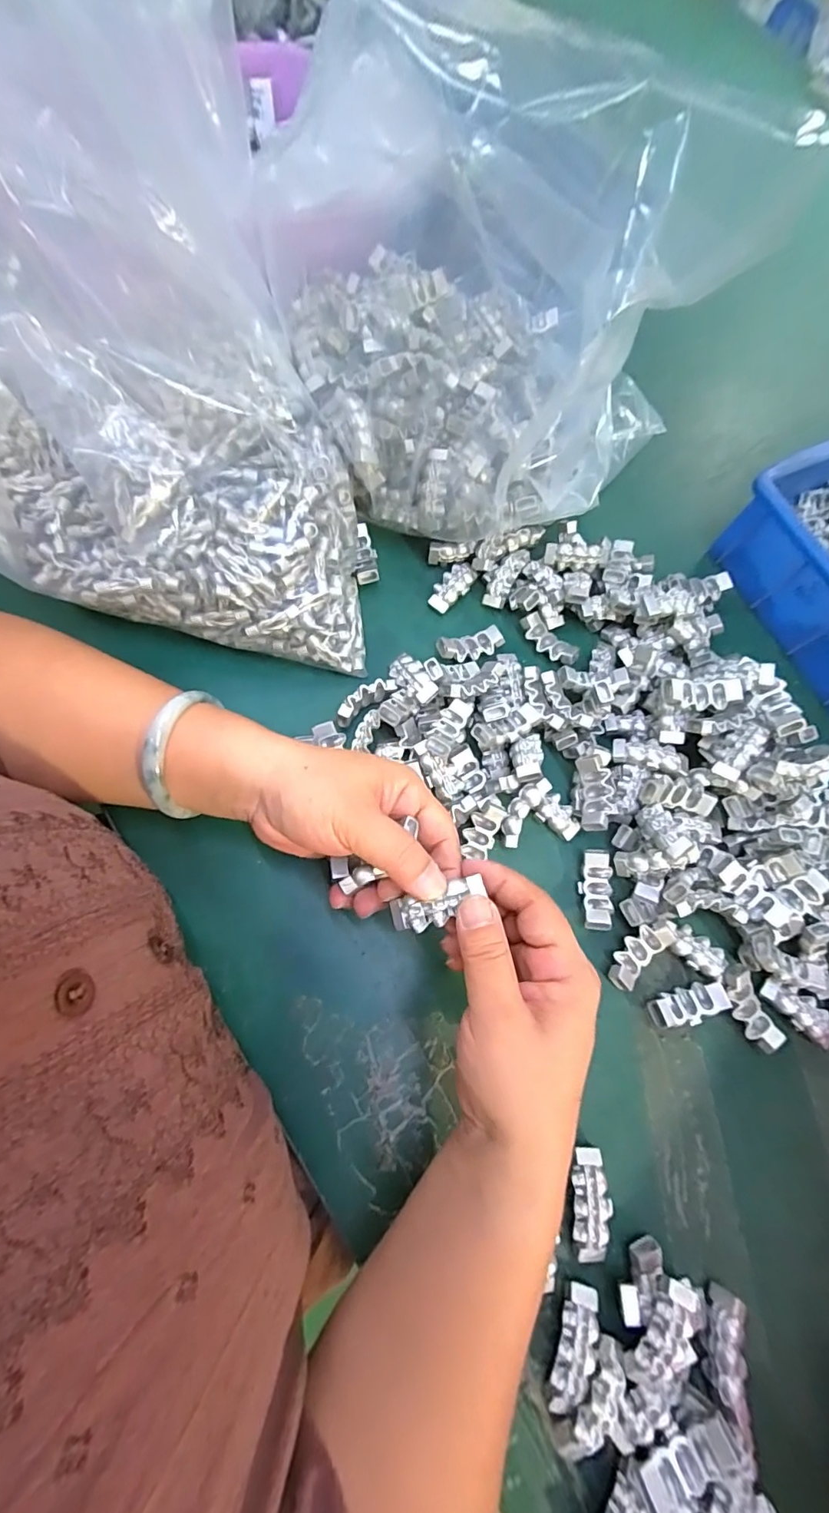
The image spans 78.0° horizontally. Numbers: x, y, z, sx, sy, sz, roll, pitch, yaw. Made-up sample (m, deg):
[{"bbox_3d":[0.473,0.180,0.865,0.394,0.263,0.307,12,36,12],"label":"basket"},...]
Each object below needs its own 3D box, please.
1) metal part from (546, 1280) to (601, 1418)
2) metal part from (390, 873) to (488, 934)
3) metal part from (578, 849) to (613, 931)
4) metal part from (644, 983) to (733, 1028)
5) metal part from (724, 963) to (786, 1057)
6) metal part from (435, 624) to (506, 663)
[{"bbox_3d":[0.077,0.286,0.245,0.018,0.006,0.048,21,71,-1],"label":"metal part"},{"bbox_3d":[0.010,0.072,0.245,0.047,0.010,0.018,-27,73,13],"label":"metal part"},{"bbox_3d":[0.114,0.082,0.318,0.019,0.010,0.048,12,72,-4],"label":"metal part"},{"bbox_3d":[0.163,0.149,0.305,0.046,0.012,0.018,-11,75,-11],"label":"metal part"},{"bbox_3d":[0.201,0.151,0.307,0.019,0.008,0.046,-20,77,-13],"label":"metal part"},{"bbox_3d":[0.039,-0.078,0.363,0.047,0.011,0.018,-15,76,-12],"label":"metal part"}]

